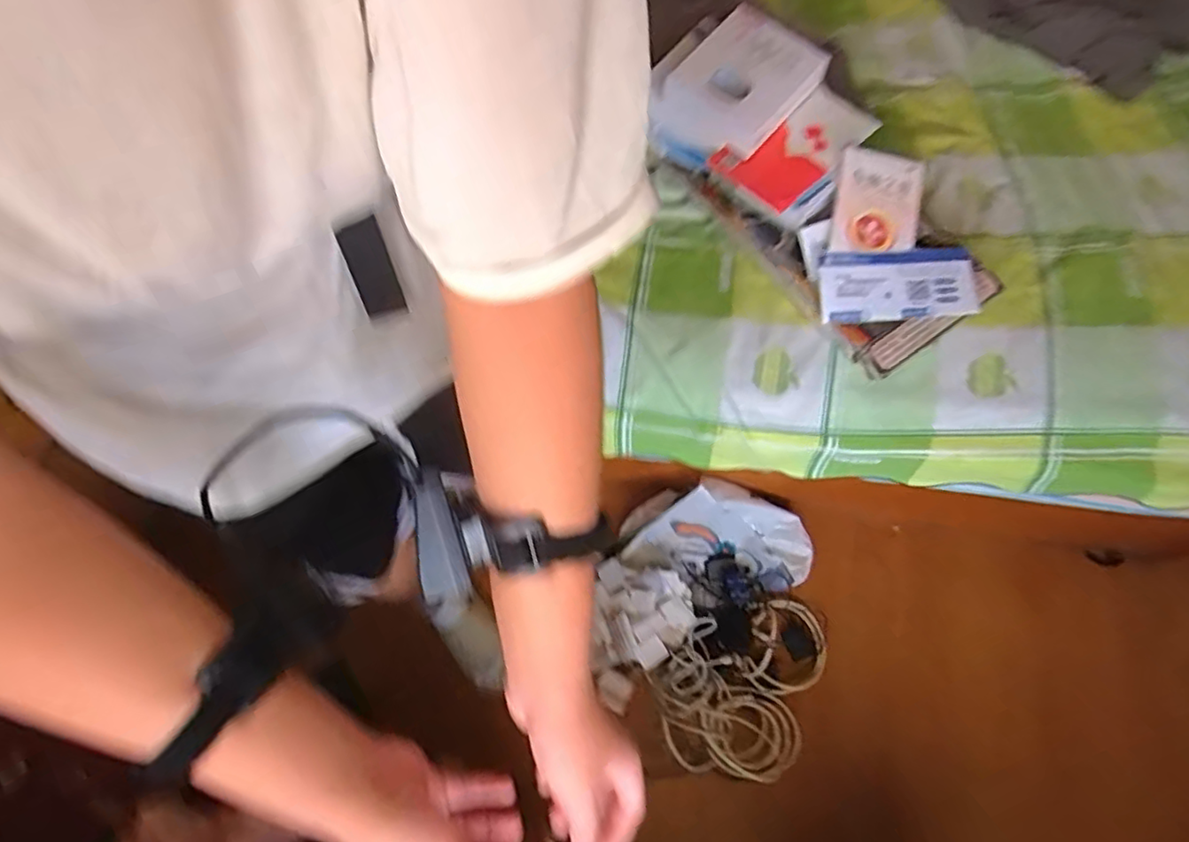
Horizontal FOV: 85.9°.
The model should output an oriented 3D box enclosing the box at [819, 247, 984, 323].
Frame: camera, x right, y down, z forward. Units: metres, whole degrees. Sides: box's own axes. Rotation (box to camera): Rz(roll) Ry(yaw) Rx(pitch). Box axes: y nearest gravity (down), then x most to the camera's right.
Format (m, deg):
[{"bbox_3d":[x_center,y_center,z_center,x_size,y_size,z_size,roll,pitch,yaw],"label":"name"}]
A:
[{"bbox_3d":[0.408,-0.185,0.867,0.200,0.020,0.090,-2,97,13],"label":"box"}]

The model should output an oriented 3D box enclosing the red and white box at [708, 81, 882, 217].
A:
[{"bbox_3d":[0.286,-0.396,0.916,0.199,0.025,0.143,-40,66,4],"label":"red and white box"}]

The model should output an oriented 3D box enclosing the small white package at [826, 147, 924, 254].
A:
[{"bbox_3d":[0.390,-0.300,0.884,0.113,0.027,0.153,10,87,6],"label":"small white package"}]

